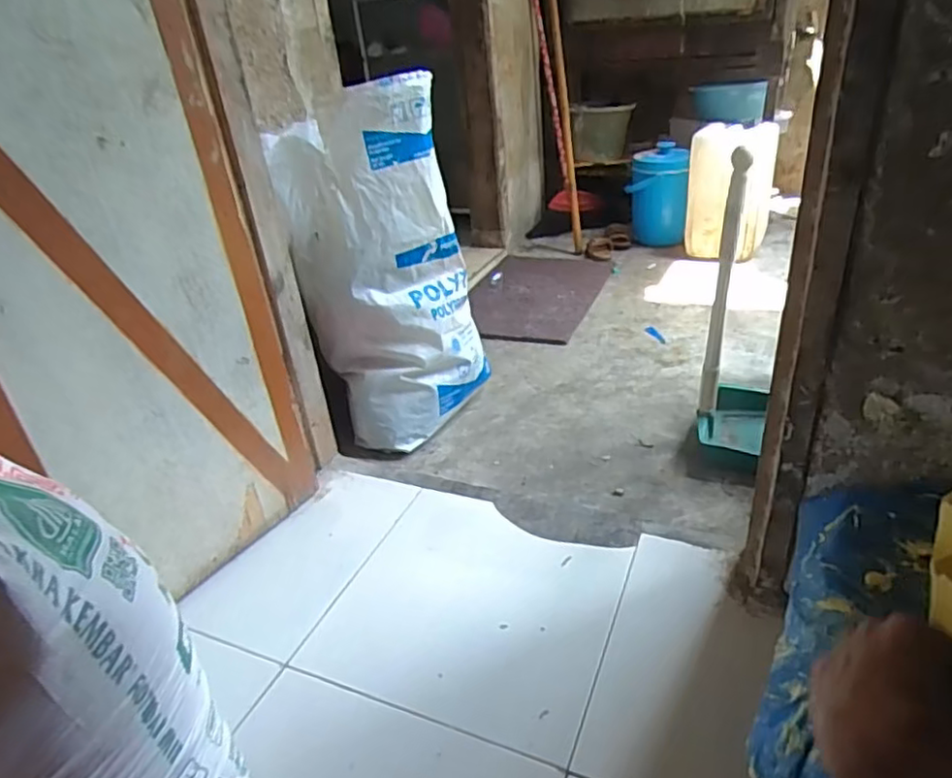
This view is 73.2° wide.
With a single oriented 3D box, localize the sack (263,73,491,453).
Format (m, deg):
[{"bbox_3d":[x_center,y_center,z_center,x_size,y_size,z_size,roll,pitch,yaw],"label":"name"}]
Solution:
[{"bbox_3d":[-0.187,-0.247,1.329,0.347,0.643,0.381,-13,31,-10],"label":"sack"}]

